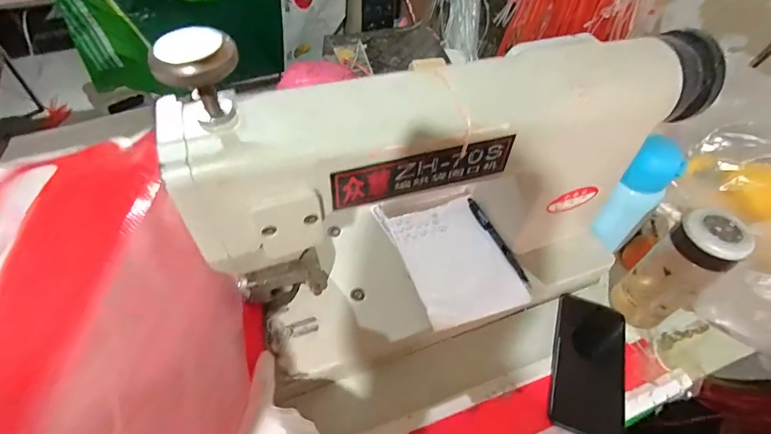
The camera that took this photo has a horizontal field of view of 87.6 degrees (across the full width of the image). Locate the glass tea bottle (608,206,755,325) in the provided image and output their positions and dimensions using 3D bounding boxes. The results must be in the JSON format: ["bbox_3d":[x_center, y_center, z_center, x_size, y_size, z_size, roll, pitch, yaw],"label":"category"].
[{"bbox_3d":[0.336,0.066,0.470,0.057,0.164,0.062,-13,53,-13],"label":"glass tea bottle"}]

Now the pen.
[{"bbox_3d":[0.145,0.030,0.524,0.012,0.014,0.137,-20,55,-17],"label":"pen"}]

